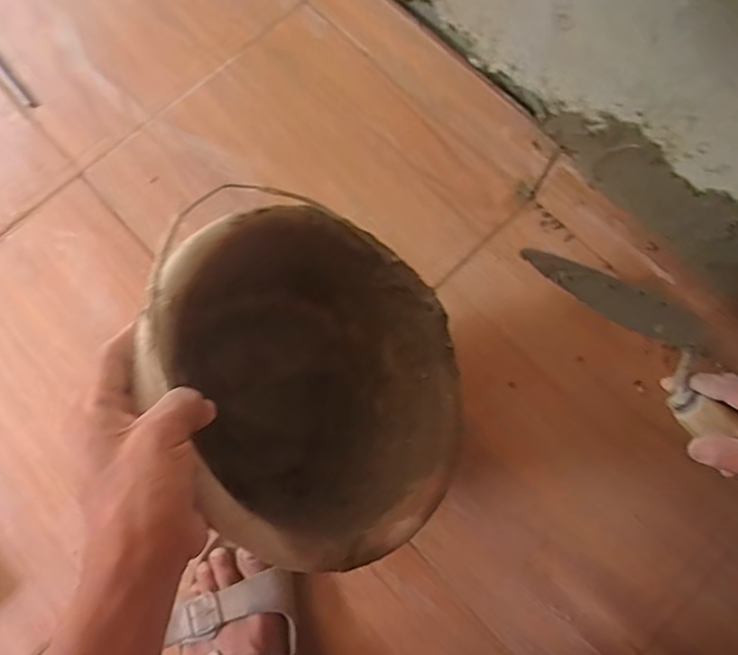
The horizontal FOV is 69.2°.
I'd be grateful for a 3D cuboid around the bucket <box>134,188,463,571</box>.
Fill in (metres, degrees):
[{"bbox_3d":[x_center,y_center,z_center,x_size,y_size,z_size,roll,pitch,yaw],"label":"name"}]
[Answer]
[{"bbox_3d":[-0.068,0.051,0.435,0.240,0.168,0.248,-27,90,-41],"label":"bucket"}]

